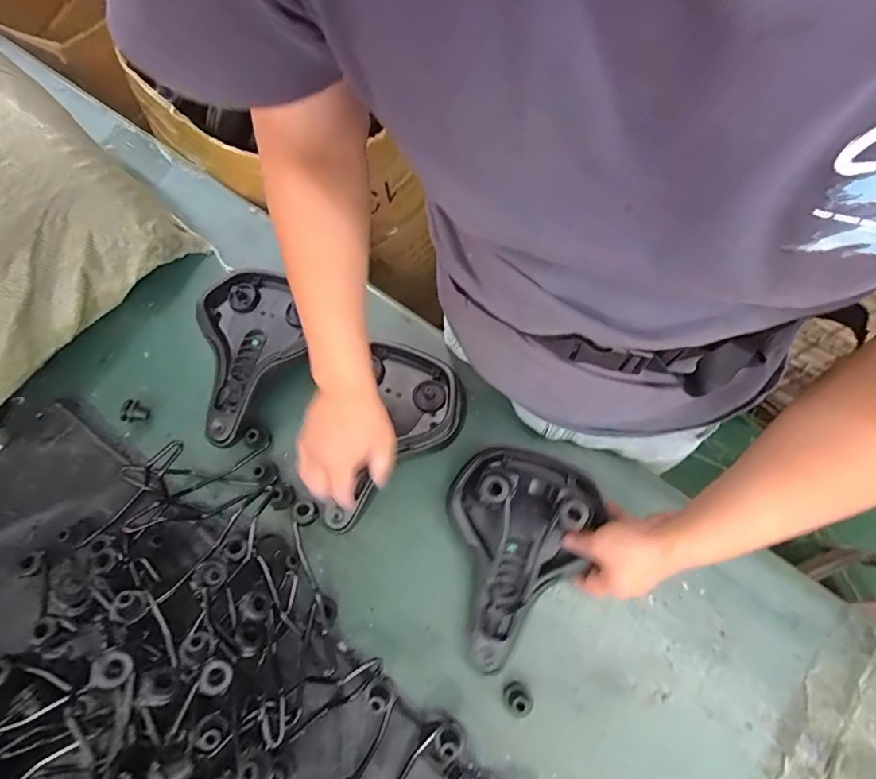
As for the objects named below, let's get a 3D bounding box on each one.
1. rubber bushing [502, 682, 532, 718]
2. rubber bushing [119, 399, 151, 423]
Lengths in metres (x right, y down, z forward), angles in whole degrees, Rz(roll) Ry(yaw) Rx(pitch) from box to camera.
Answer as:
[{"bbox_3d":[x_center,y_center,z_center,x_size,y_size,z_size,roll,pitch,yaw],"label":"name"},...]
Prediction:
[{"bbox_3d":[0.093,0.356,0.547,0.032,0.034,0.028,38,79,14],"label":"rubber bushing"},{"bbox_3d":[-0.432,0.035,0.682,0.030,0.028,0.031,27,76,11],"label":"rubber bushing"}]

